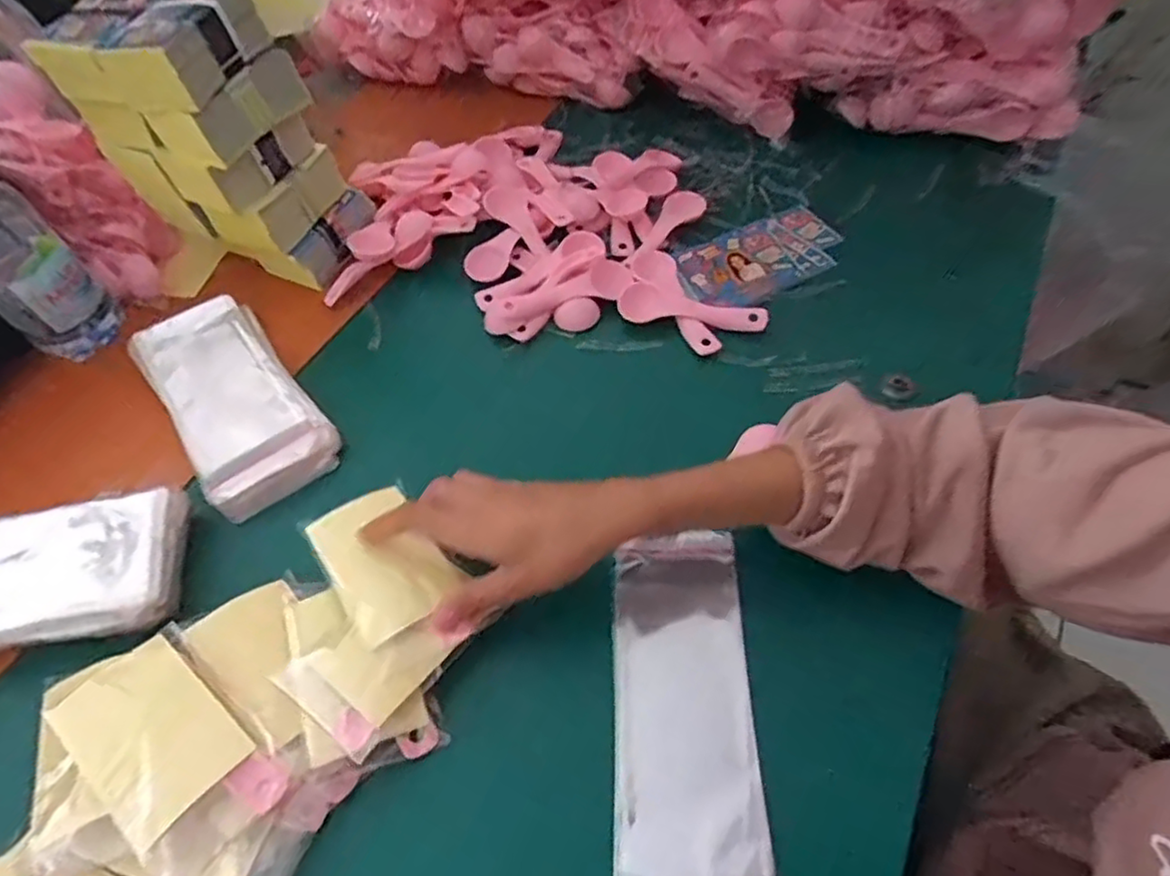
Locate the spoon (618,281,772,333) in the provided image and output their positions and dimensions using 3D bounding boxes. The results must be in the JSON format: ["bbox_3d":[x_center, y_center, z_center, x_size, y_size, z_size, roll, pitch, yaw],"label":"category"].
[{"bbox_3d":[0.083,-0.100,0.516,0.113,0.009,0.031,14,57,12],"label":"spoon"}]

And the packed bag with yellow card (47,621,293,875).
[{"bbox_3d":[-0.207,0.155,0.332,0.117,0.013,0.063,38,57,21],"label":"packed bag with yellow card"}]

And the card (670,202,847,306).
[{"bbox_3d":[0.145,-0.152,0.555,0.149,0.008,0.084,-26,57,-15],"label":"card"}]

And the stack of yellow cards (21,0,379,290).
[{"bbox_3d":[-0.283,-0.235,0.524,0.162,0.188,0.103,20,58,16],"label":"stack of yellow cards"}]

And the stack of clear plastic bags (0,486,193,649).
[{"bbox_3d":[-0.345,0.086,0.394,0.191,0.026,0.086,-10,55,-4],"label":"stack of clear plastic bags"}]

